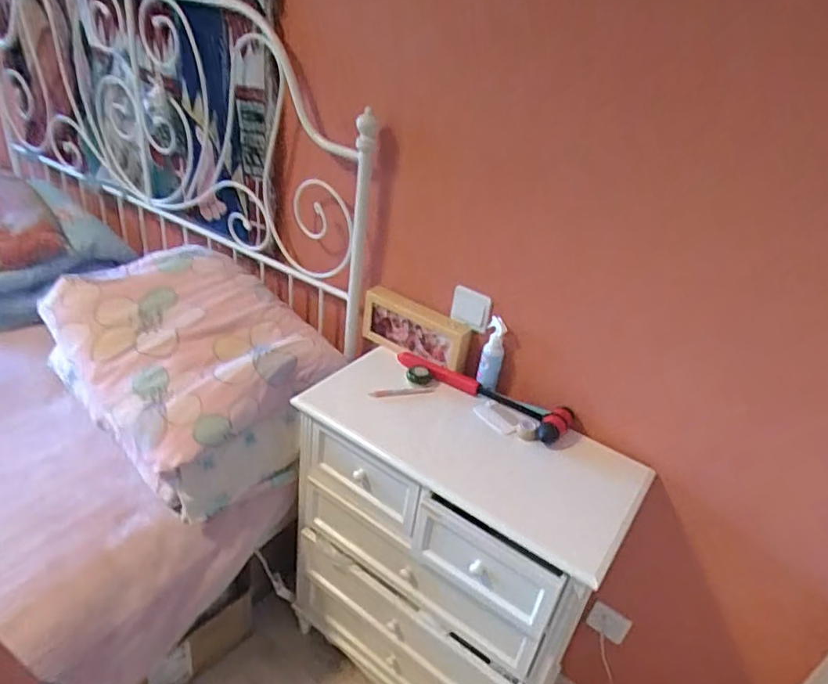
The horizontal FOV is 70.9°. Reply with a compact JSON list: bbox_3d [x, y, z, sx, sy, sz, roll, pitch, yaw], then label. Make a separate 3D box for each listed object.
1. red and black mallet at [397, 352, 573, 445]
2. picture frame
[{"bbox_3d":[0.140,0.096,1.197,0.384,0.050,0.076,26,36,27],"label":"red and black mallet"},{"bbox_3d":[-0.001,-0.021,1.289,0.271,0.129,0.051,25,28,29],"label":"picture frame"}]

